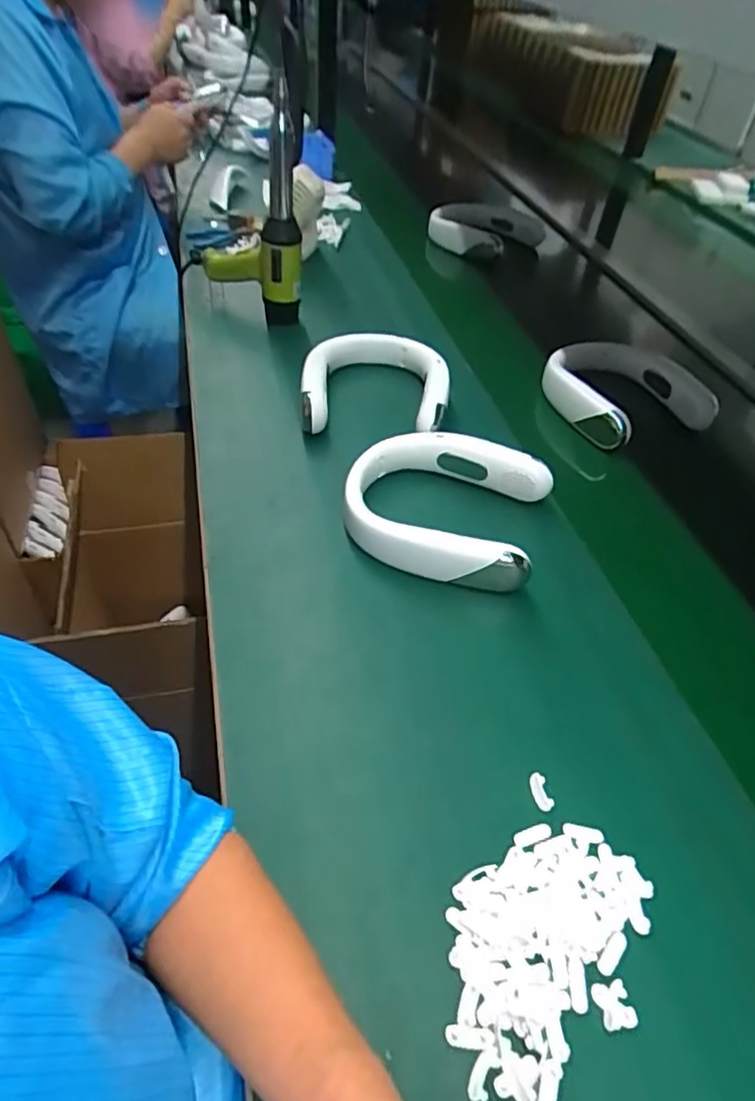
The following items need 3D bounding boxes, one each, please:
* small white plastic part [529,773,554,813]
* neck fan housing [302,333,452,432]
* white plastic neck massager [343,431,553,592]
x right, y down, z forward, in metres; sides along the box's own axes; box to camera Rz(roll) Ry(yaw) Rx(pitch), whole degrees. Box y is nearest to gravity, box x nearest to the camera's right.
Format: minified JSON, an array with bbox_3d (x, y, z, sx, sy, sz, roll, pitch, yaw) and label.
[{"bbox_3d":[0.126,0.186,0.474,0.016,0.004,0.029,-4,48,-6],"label":"small white plastic part"},{"bbox_3d":[0.000,-0.213,0.776,0.175,0.054,0.174,9,47,3],"label":"neck fan housing"},{"bbox_3d":[0.072,-0.052,0.649,0.195,0.049,0.173,15,47,8],"label":"white plastic neck massager"}]

